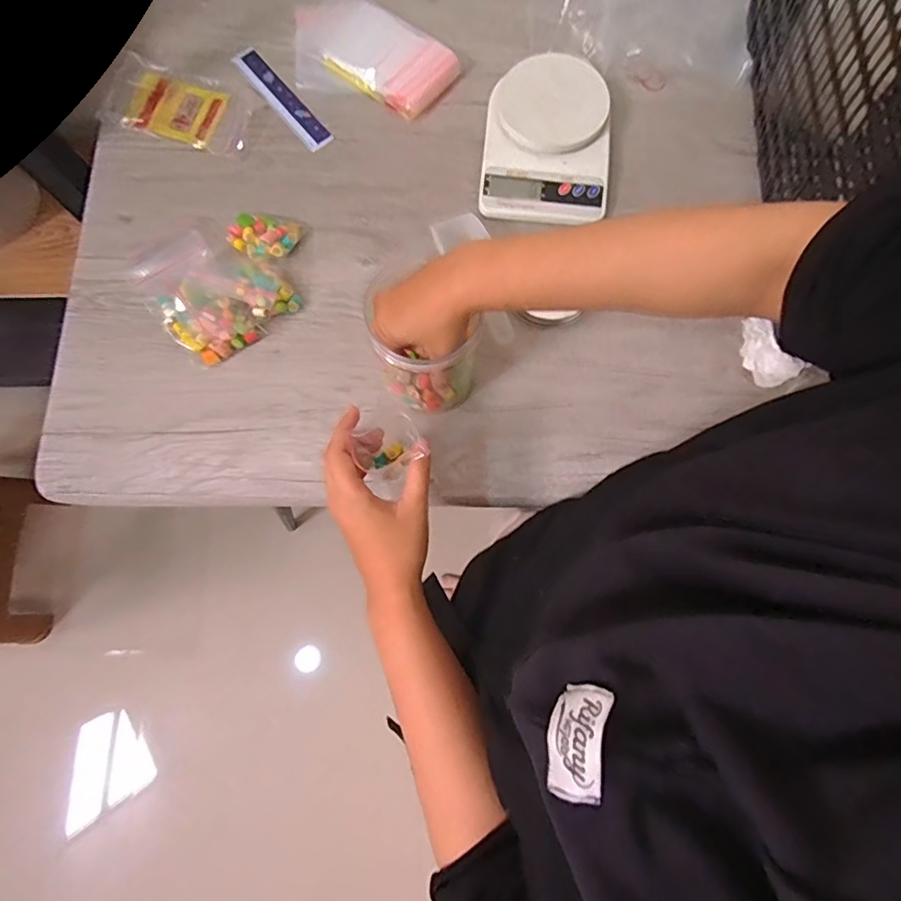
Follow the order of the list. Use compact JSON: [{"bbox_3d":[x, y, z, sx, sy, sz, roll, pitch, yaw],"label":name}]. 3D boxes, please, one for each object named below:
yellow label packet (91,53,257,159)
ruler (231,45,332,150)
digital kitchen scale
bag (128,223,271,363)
[{"bbox_3d":[-0.293,-0.375,0.555,0.160,0.008,0.093,16,78,2],"label":"yellow label packet"},{"bbox_3d":[-0.188,-0.393,0.570,0.028,0.005,0.157,-38,81,-9],"label":"ruler"},{"bbox_3d":[0.100,-0.324,0.532,0.128,0.040,0.169,5,77,0],"label":"digital kitchen scale"},{"bbox_3d":[-0.249,-0.149,0.498,0.077,0.030,0.133,-34,80,-8],"label":"bag"}]

